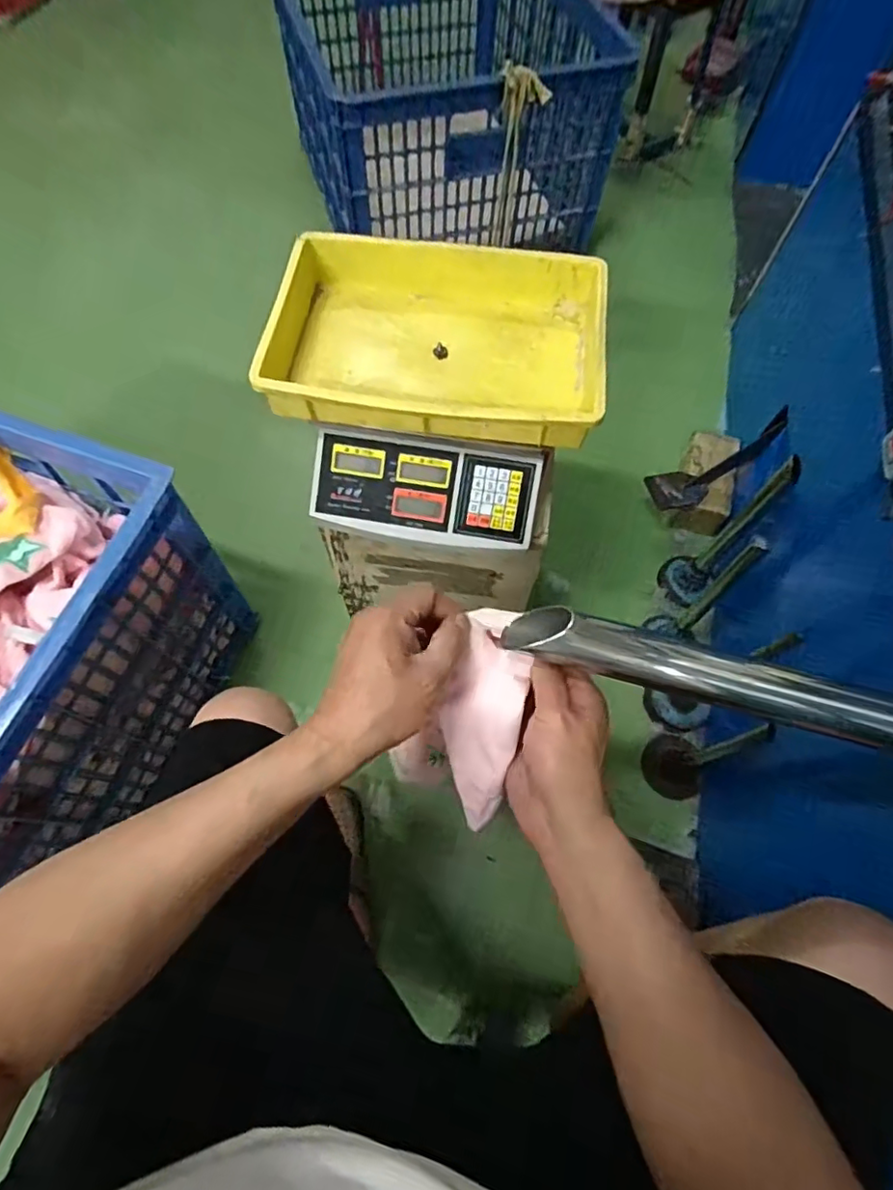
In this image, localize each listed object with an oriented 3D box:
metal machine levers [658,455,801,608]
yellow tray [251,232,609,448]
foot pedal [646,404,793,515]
[{"bbox_3d":[0.438,-0.092,0.910,0.087,0.341,0.085,38,70,14],"label":"metal machine levers"},{"bbox_3d":[-0.011,-0.286,0.639,0.352,0.063,0.242,7,66,2],"label":"yellow tray"},{"bbox_3d":[0.498,-0.239,1.042,0.253,0.087,0.075,-32,65,23],"label":"foot pedal"}]

